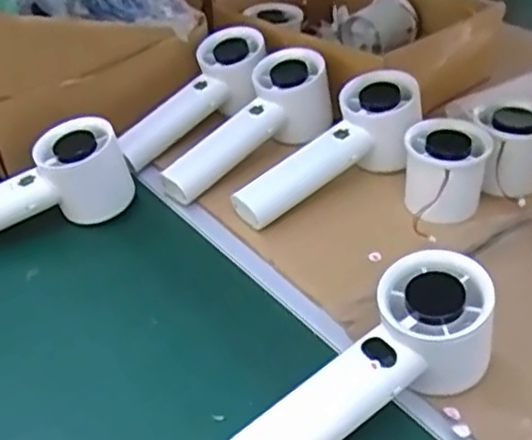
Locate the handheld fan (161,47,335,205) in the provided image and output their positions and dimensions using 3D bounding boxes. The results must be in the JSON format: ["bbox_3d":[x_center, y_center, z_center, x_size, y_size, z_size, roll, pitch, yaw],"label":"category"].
[{"bbox_3d":[-0.014,-0.068,0.540,0.153,0.039,0.063,-38,47,-12],"label":"handheld fan"}]

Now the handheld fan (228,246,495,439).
[{"bbox_3d":[0.050,0.083,0.358,0.159,0.056,0.055,-35,45,-12],"label":"handheld fan"}]

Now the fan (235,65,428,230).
[{"bbox_3d":[0.047,-0.044,0.508,0.158,0.051,0.056,-36,45,-9],"label":"fan"}]

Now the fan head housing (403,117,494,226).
[{"bbox_3d":[0.120,-0.033,0.468,0.054,0.042,0.063,7,38,10],"label":"fan head housing"}]

